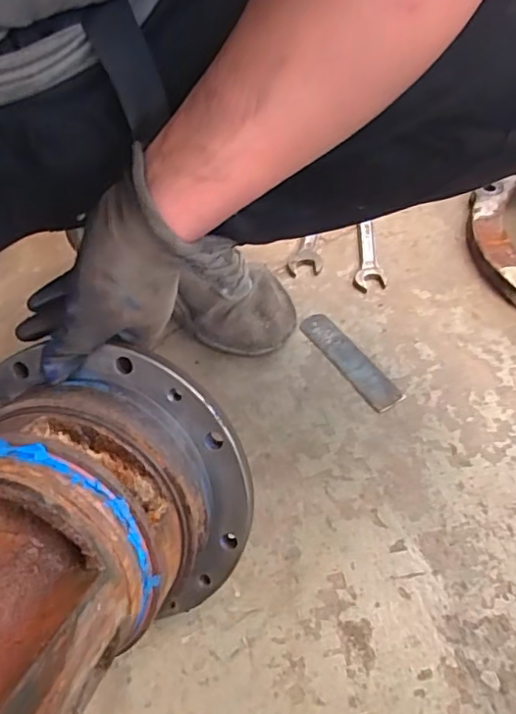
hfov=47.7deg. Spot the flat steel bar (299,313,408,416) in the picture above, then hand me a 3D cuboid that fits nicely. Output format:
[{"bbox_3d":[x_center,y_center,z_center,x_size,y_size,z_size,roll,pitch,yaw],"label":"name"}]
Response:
[{"bbox_3d":[0.102,0.001,0.666,0.036,0.005,0.156,-28,55,-16],"label":"flat steel bar"}]

